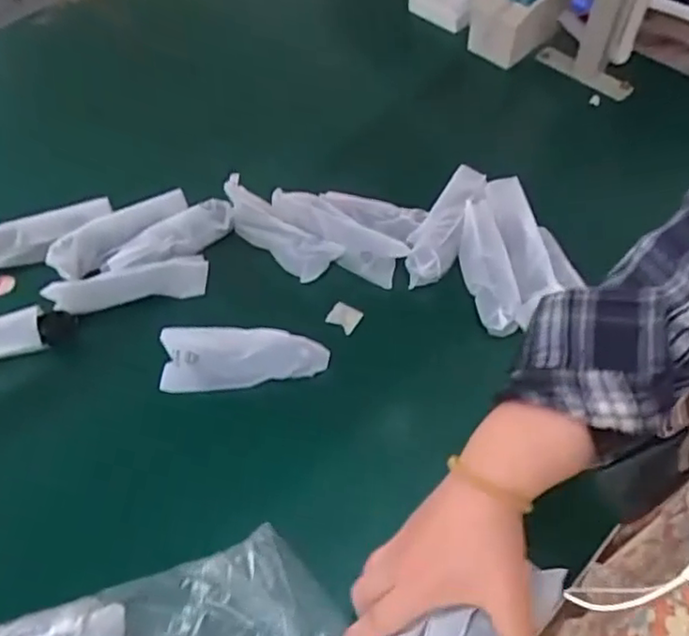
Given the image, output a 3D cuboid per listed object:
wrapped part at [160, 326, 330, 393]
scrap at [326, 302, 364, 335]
[{"bbox_3d":[-0.091,0.037,0.592,0.147,0.041,0.048,-4,56,-1],"label":"wrapped part"},{"bbox_3d":[0.001,-0.001,0.633,0.028,0.004,0.027,36,71,0],"label":"scrap"}]

